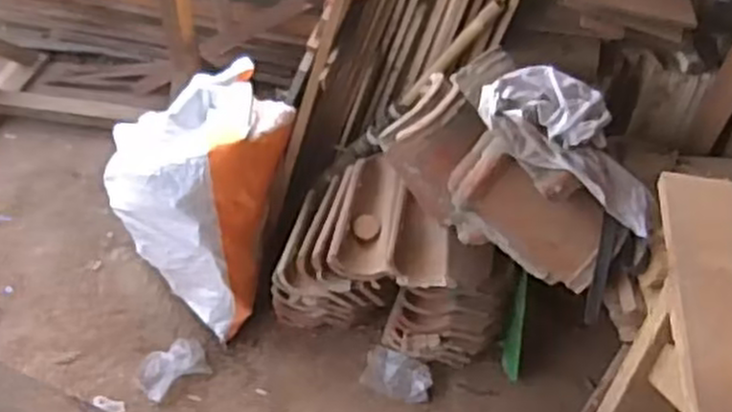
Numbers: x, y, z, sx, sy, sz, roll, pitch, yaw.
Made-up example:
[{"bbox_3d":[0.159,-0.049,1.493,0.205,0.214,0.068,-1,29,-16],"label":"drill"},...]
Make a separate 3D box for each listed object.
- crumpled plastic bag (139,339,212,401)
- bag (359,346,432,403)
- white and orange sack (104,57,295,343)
[{"bbox_3d":[-0.435,0.362,1.725,0.157,0.063,0.123,-17,47,-19],"label":"crumpled plastic bag"},{"bbox_3d":[0.071,0.378,1.720,0.163,0.048,0.088,20,46,18],"label":"bag"},{"bbox_3d":[-0.383,-0.053,1.837,0.450,0.424,0.387,27,48,25],"label":"white and orange sack"}]

